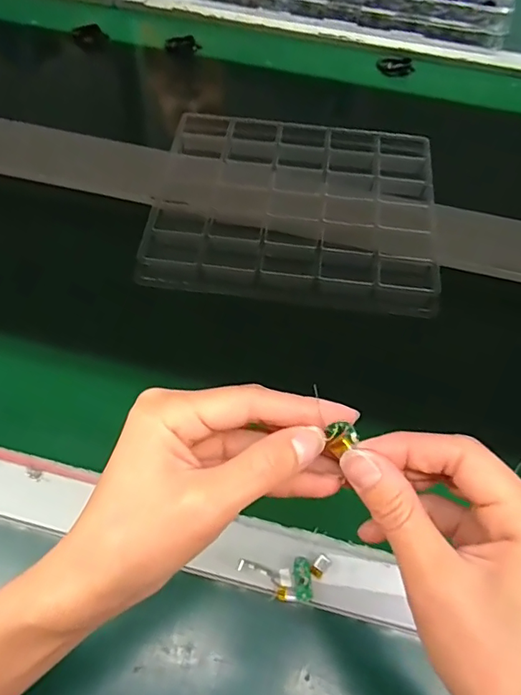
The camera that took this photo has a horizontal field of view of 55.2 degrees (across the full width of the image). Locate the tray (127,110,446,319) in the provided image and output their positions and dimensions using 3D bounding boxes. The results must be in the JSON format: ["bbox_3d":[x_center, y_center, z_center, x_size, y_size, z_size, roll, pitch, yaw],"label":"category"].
[{"bbox_3d":[0.036,-0.154,0.543,0.297,0.032,0.241,7,60,1],"label":"tray"}]

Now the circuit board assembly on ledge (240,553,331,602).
[{"bbox_3d":[0.019,0.164,0.356,0.061,0.011,0.029,2,60,-2],"label":"circuit board assembly on ledge"}]

